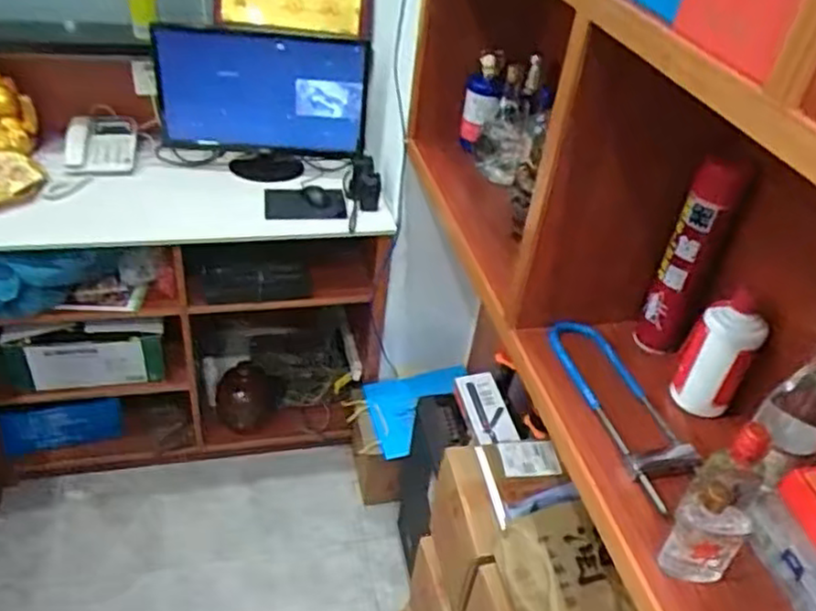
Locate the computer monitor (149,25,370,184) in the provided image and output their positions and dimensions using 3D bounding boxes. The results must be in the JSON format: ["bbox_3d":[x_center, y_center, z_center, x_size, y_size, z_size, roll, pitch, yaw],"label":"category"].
[{"bbox_3d":[-0.362,-0.483,1.717,0.519,0.392,0.153,4,38,-5],"label":"computer monitor"}]

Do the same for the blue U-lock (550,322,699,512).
[{"bbox_3d":[0.288,0.136,0.952,0.118,0.046,0.333,-1,38,-12],"label":"blue U-lock"}]

